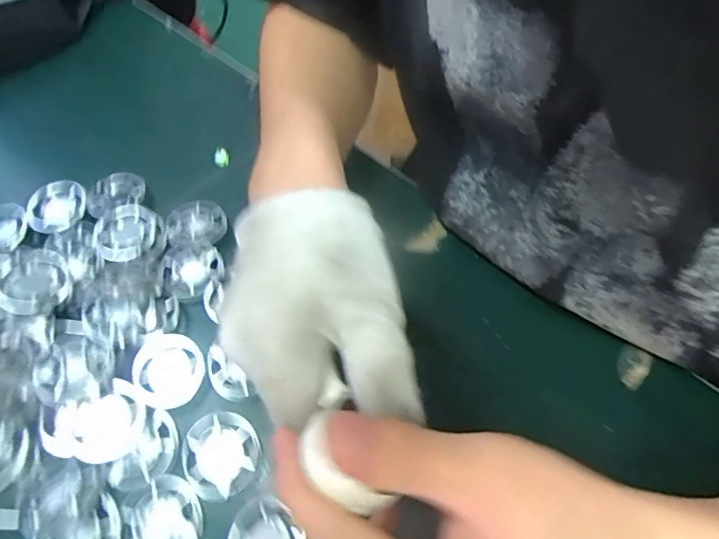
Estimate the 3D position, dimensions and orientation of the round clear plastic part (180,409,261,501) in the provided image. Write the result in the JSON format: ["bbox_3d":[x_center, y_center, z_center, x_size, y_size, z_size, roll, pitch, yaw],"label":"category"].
[{"bbox_3d":[-0.074,0.098,0.262,0.040,0.005,0.044,-1,60,1],"label":"round clear plastic part"}]

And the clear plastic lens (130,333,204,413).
[{"bbox_3d":[-0.109,0.057,0.283,0.038,0.006,0.043,3,60,3],"label":"clear plastic lens"}]

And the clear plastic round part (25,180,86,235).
[{"bbox_3d":[-0.211,-0.045,0.350,0.038,0.011,0.043,21,62,13],"label":"clear plastic round part"}]

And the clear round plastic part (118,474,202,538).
[{"bbox_3d":[-0.098,0.125,0.242,0.037,0.004,0.044,-28,63,-14],"label":"clear round plastic part"}]

